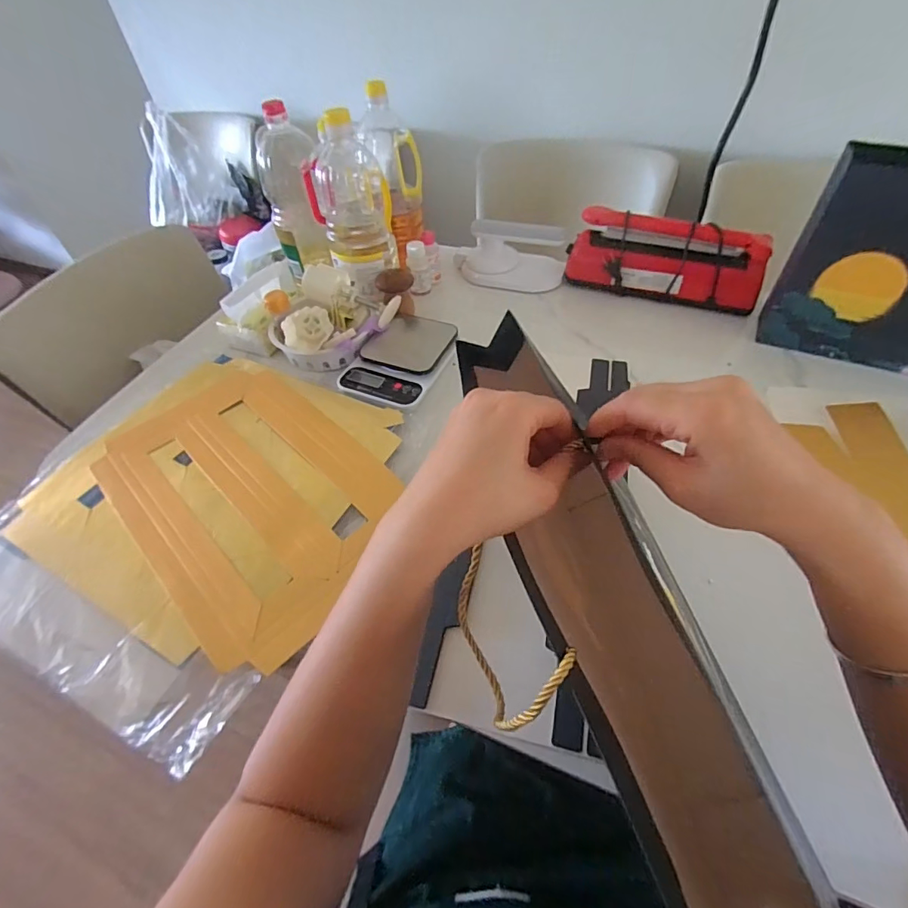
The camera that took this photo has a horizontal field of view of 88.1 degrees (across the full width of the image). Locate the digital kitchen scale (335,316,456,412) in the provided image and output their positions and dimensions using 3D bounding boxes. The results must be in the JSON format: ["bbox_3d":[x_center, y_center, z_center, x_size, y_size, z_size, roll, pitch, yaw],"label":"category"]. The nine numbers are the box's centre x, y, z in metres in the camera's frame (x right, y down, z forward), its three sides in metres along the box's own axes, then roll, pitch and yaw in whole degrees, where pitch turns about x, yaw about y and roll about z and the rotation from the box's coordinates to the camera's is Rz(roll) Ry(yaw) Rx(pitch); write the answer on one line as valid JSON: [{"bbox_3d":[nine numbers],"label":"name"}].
[{"bbox_3d":[-0.077,-0.152,0.727,0.136,0.030,0.204,15,53,16],"label":"digital kitchen scale"}]

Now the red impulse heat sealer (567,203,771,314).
[{"bbox_3d":[0.341,-0.315,0.775,0.306,0.122,0.061,12,52,14],"label":"red impulse heat sealer"}]

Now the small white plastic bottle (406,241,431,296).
[{"bbox_3d":[-0.061,-0.325,0.830,0.037,0.088,0.035,-3,50,2],"label":"small white plastic bottle"}]

